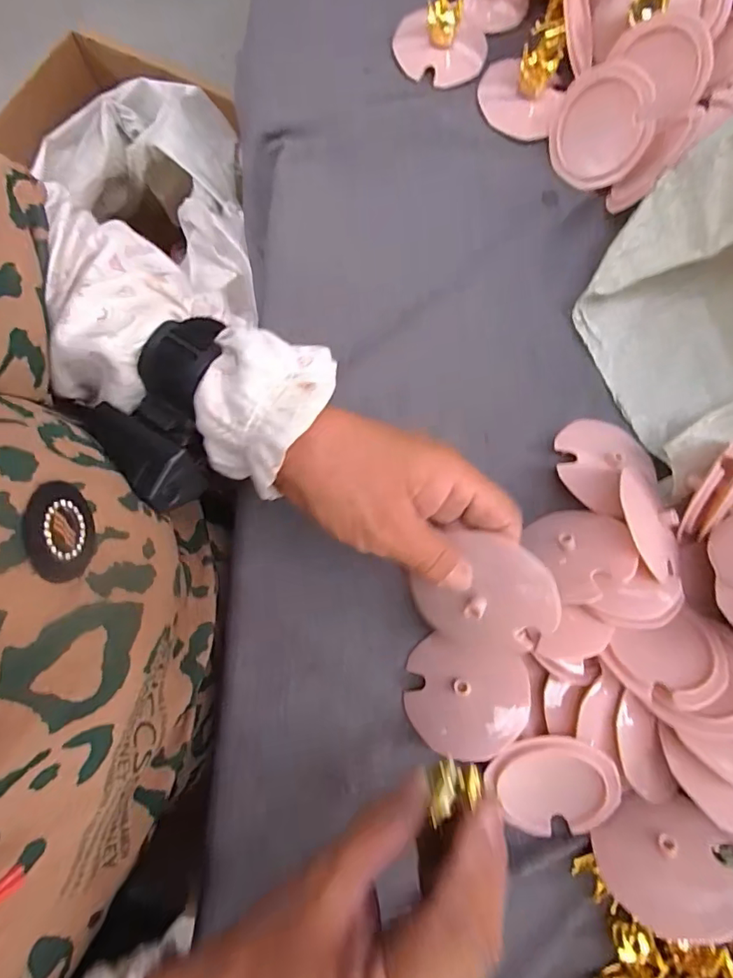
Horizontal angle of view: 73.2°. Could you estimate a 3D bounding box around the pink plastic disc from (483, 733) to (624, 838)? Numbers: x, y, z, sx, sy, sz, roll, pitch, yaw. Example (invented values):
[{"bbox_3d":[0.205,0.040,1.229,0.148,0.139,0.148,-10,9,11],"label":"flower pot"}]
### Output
[{"bbox_3d":[0.113,0.181,0.302,0.074,0.009,0.074,4,114,9],"label":"pink plastic disc"}]

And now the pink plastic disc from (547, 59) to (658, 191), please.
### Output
[{"bbox_3d":[0.182,-0.280,0.386,0.072,0.013,0.077,19,126,29],"label":"pink plastic disc"}]

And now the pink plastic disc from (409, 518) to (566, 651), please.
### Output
[{"bbox_3d":[0.059,0.057,0.252,0.067,0.012,0.070,11,114,25],"label":"pink plastic disc"}]

